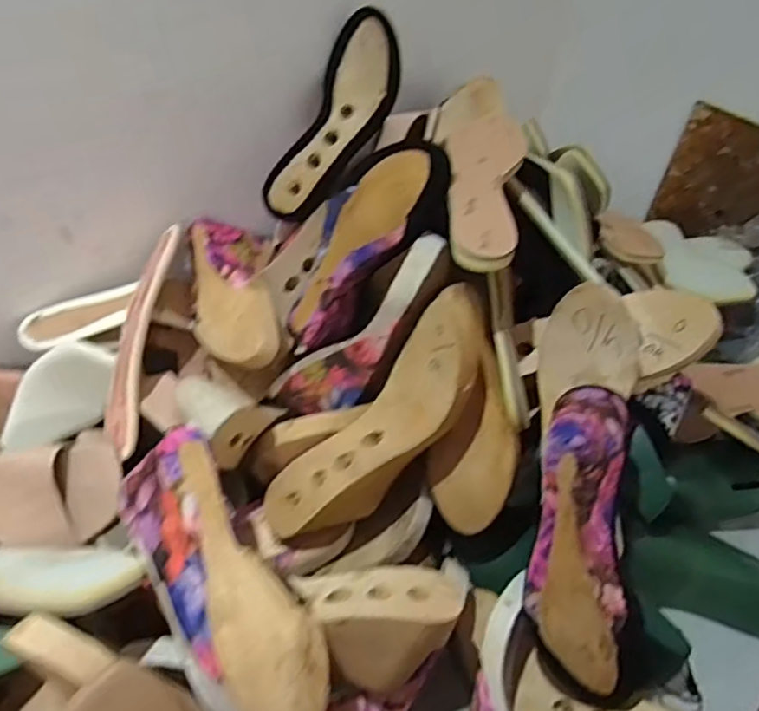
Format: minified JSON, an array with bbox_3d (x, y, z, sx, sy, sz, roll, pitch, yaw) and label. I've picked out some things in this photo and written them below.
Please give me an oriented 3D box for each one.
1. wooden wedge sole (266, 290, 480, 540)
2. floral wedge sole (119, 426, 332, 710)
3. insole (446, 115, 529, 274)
[{"bbox_3d":[0.012,0.057,0.543,0.274,0.072,0.093,-49,58,4],"label":"wooden wedge sole"},{"bbox_3d":[-0.111,0.153,0.424,0.084,0.061,0.218,-24,52,-25],"label":"floral wedge sole"},{"bbox_3d":[0.102,-0.166,0.570,0.075,0.030,0.235,-3,45,8],"label":"insole"}]

